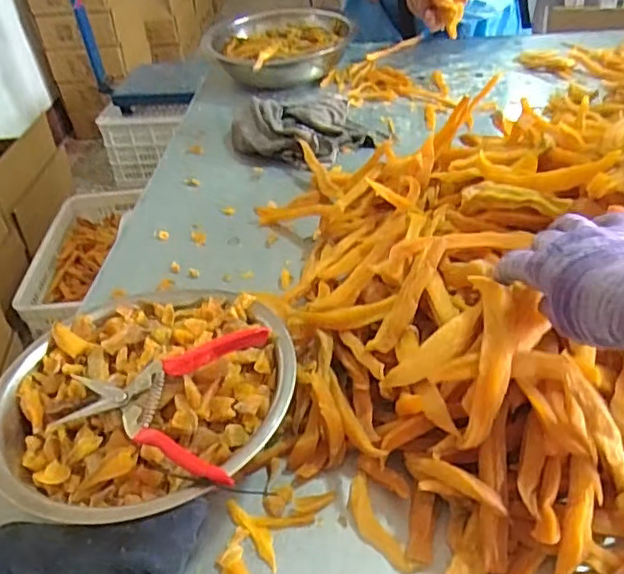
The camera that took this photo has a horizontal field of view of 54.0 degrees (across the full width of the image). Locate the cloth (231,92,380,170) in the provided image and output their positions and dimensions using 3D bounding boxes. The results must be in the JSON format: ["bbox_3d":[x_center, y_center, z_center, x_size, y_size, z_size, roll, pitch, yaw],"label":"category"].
[{"bbox_3d":[-0.011,-0.253,0.971,0.199,0.060,0.184,-23,44,-19],"label":"cloth"}]

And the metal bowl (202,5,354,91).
[{"bbox_3d":[-0.065,-0.477,1.212,0.260,0.080,0.271,-3,41,3],"label":"metal bowl"}]

